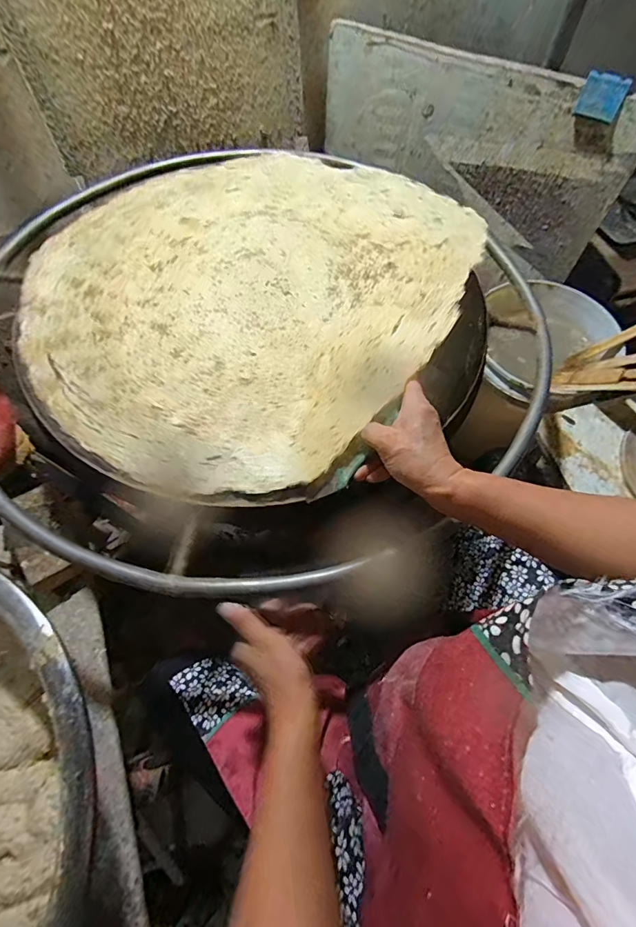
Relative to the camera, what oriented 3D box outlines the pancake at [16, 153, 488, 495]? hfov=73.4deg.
[{"bbox_3d":[-0.106,-0.267,0.564,0.559,0.099,0.582,21,64,10],"label":"pancake"}]

